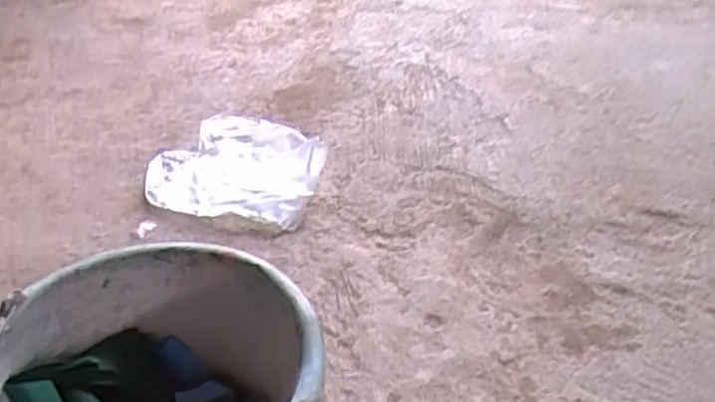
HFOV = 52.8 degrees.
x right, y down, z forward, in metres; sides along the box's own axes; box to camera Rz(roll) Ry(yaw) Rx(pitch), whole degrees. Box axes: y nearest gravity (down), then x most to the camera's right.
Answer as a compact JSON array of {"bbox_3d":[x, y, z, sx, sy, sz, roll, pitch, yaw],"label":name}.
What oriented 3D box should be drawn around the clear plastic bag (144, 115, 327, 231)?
[{"bbox_3d":[-0.153,-0.055,0.942,0.227,0.038,0.222,8,36,9],"label":"clear plastic bag"}]

